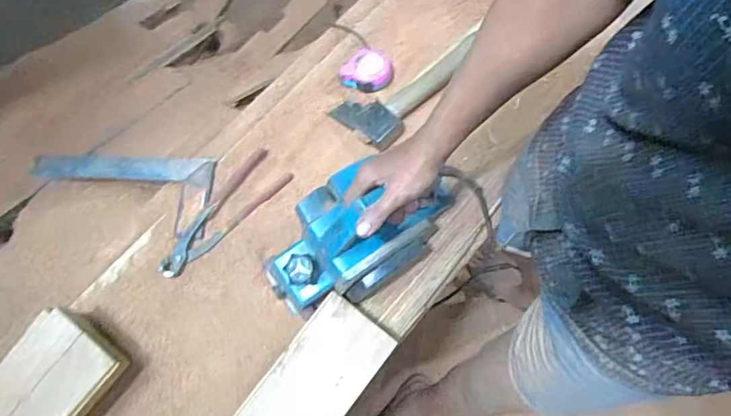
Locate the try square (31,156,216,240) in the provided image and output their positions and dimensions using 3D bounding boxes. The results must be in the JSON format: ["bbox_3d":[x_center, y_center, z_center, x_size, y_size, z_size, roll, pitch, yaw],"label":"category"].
[{"bbox_3d":[-0.382,-0.025,0.743,0.308,0.023,0.121,2,75,10],"label":"try square"}]

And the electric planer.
[{"bbox_3d":[-0.011,0.025,0.635,0.265,0.137,0.145,-37,77,-11],"label":"electric planer"}]

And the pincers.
[{"bbox_3d":[-0.211,0.008,0.711,0.071,0.011,0.223,43,78,11],"label":"pincers"}]

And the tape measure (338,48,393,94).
[{"bbox_3d":[0.002,-0.213,0.764,0.082,0.036,0.076,10,74,2],"label":"tape measure"}]

